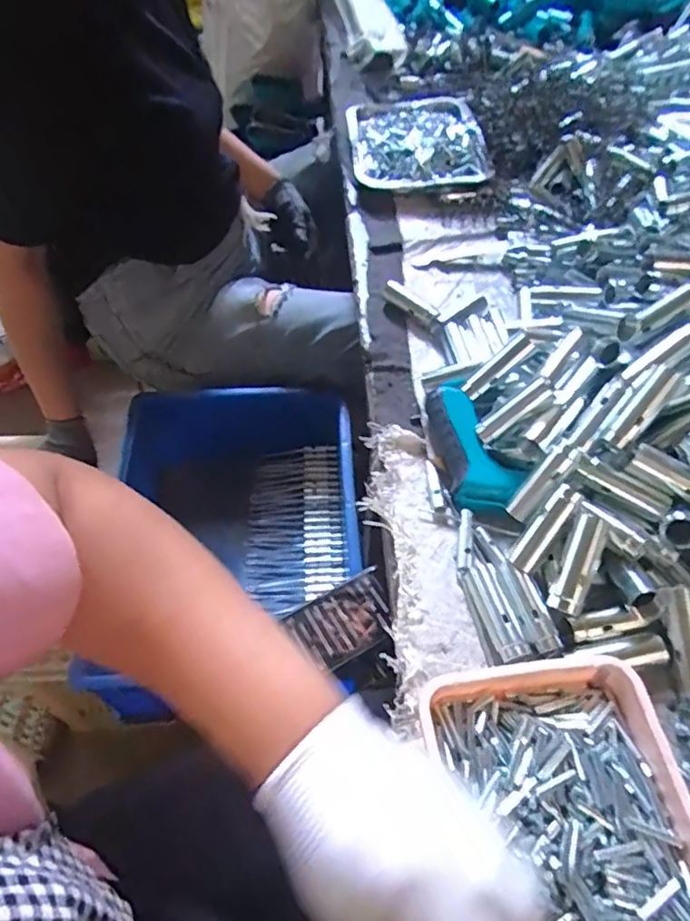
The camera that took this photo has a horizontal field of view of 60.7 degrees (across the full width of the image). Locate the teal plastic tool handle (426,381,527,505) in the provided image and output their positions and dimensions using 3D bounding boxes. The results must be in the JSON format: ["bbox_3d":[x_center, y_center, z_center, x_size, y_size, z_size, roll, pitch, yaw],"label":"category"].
[{"bbox_3d":[0.103,-0.011,0.503,0.057,0.037,0.127,-17,54,-12],"label":"teal plastic tool handle"}]

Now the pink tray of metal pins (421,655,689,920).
[{"bbox_3d":[0.128,0.215,0.320,0.137,0.029,0.198,-6,52,-3],"label":"pink tray of metal pins"}]

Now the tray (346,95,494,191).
[{"bbox_3d":[0.102,-0.464,0.853,0.187,0.029,0.249,0,52,1],"label":"tray"}]

